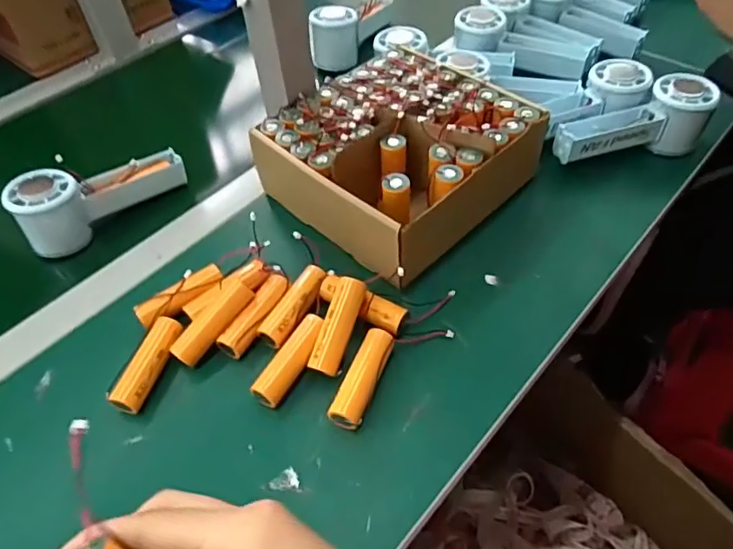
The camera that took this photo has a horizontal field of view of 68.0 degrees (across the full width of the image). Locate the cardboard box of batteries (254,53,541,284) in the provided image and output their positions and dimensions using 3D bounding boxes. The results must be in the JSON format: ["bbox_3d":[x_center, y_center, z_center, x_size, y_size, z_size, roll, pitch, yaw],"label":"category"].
[{"bbox_3d":[0.028,-0.109,0.492,0.179,0.082,0.201,36,59,29],"label":"cardboard box of batteries"}]

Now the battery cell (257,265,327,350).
[{"bbox_3d":[-0.056,0.024,0.423,0.023,0.017,0.070,23,54,21],"label":"battery cell"}]

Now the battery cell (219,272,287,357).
[{"bbox_3d":[-0.085,0.030,0.417,0.019,0.017,0.070,22,54,21],"label":"battery cell"}]

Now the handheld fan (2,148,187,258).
[{"bbox_3d":[-0.245,-0.080,0.508,0.153,0.063,0.047,-34,56,-24],"label":"handheld fan"}]

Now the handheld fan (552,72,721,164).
[{"bbox_3d":[0.251,-0.145,0.519,0.148,0.059,0.049,-10,49,-6],"label":"handheld fan"}]

